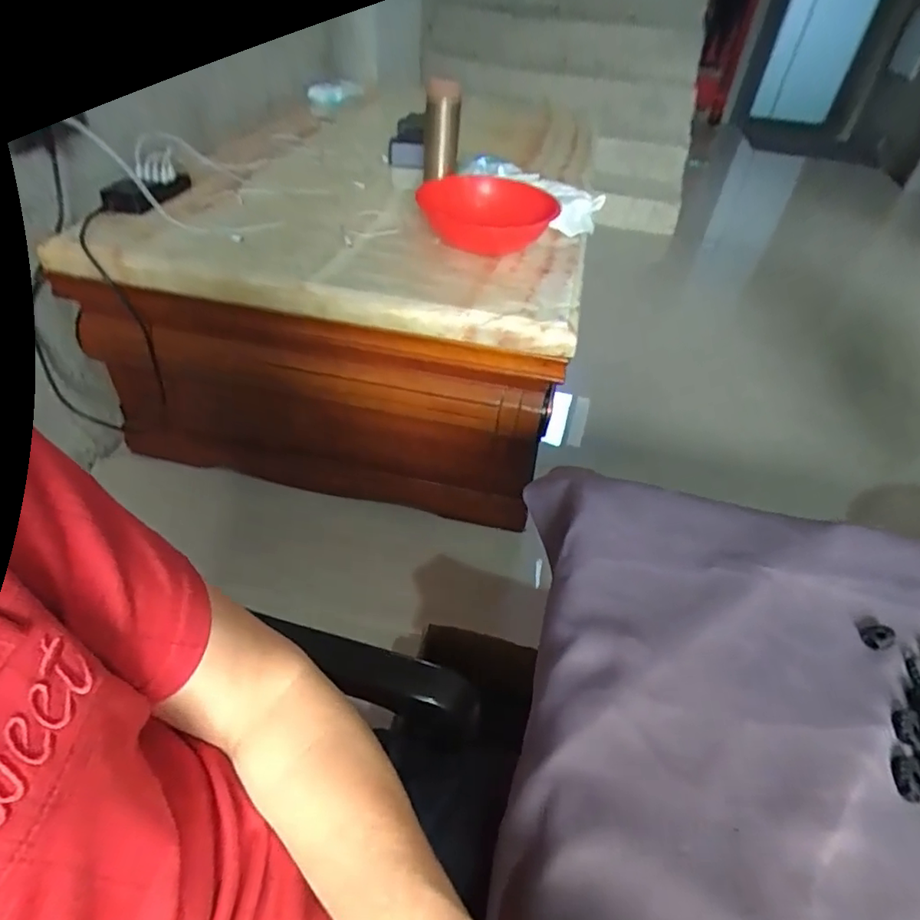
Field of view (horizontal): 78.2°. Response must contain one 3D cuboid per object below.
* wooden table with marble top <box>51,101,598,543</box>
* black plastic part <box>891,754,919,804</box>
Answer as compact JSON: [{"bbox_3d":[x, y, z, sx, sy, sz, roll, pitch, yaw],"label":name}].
[{"bbox_3d":[-0.228,-0.252,1.185,0.859,0.467,0.482,12,43,5],"label":"wooden table with marble top"},{"bbox_3d":[0.283,0.201,0.357,0.018,0.005,0.026,13,43,6],"label":"black plastic part"}]

